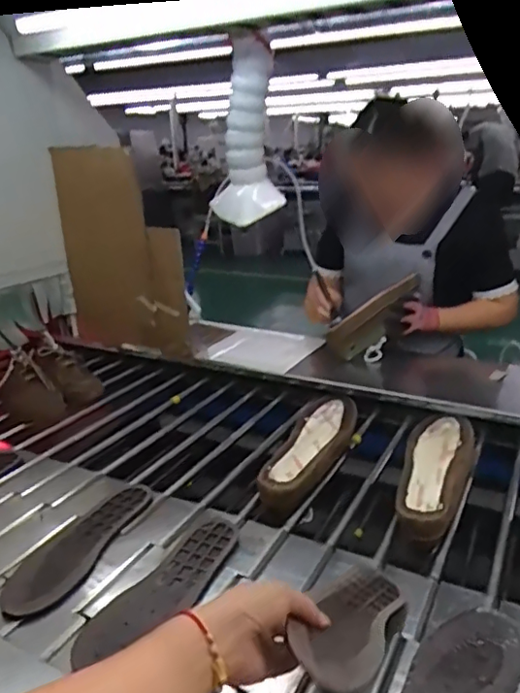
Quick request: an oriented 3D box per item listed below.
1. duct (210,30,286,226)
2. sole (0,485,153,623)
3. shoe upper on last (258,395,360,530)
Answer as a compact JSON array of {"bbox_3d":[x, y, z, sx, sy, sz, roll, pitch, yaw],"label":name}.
[{"bbox_3d":[-0.031,-0.434,1.148,0.147,0.332,0.211,-4,18,-4],"label":"duct"},{"bbox_3d":[-0.232,0.254,0.724,0.091,0.011,0.254,4,19,19],"label":"sole"},{"bbox_3d":[0.080,0.168,0.870,0.088,0.078,0.281,7,32,29],"label":"shoe upper on last"}]

